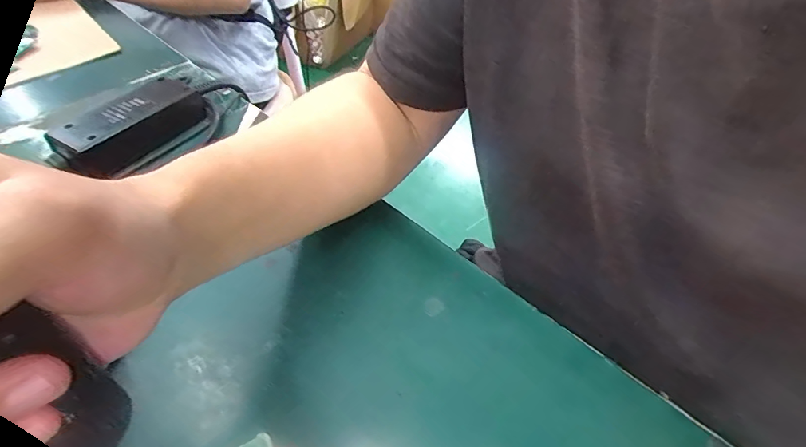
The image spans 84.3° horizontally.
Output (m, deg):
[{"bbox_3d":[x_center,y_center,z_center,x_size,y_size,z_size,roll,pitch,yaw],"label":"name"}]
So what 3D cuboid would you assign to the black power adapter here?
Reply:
[{"bbox_3d":[-0.234,-0.083,0.385,0.055,0.037,0.121,20,50,22],"label":"black power adapter"}]

